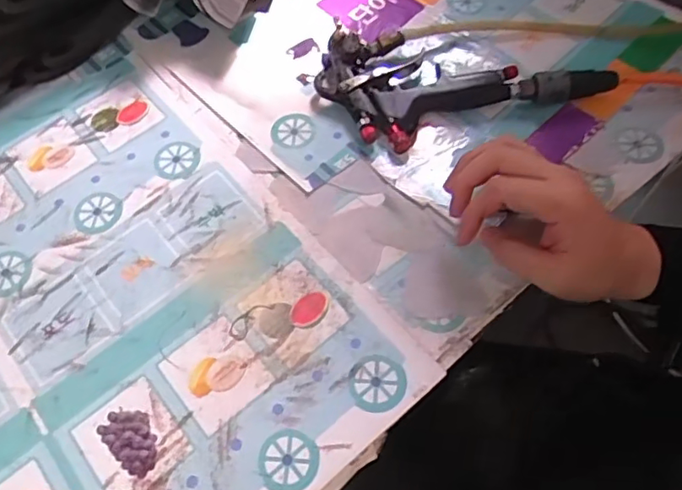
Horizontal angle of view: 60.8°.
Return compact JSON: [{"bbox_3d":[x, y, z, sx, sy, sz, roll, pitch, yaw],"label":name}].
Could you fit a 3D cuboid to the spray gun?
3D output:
[{"bbox_3d":[0.104,-0.160,0.525,0.239,0.035,0.128,-17,61,-6],"label":"spray gun"}]

